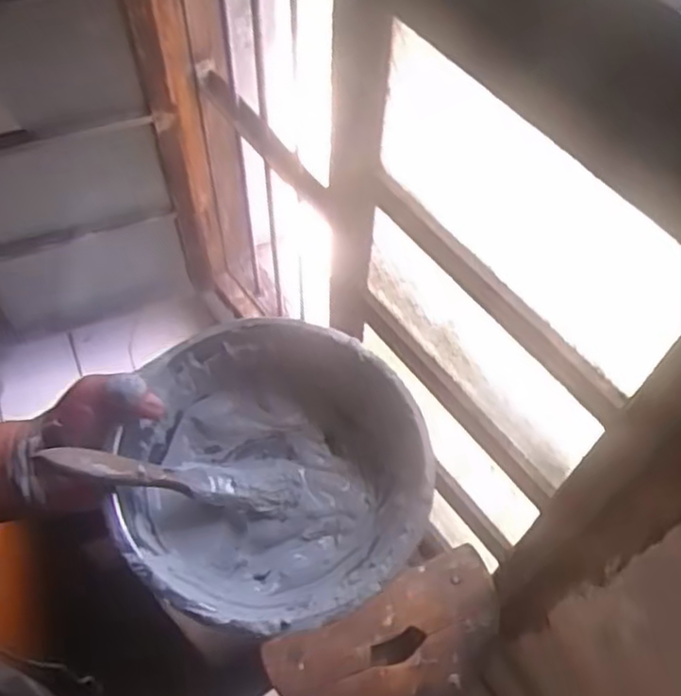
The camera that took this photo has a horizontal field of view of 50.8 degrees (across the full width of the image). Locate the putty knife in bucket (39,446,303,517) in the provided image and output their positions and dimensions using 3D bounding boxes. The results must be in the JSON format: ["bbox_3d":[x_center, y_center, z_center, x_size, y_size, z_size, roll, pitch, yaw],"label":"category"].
[{"bbox_3d":[-0.099,0.082,0.455,0.160,0.017,0.036,14,53,-32],"label":"putty knife in bucket"}]

